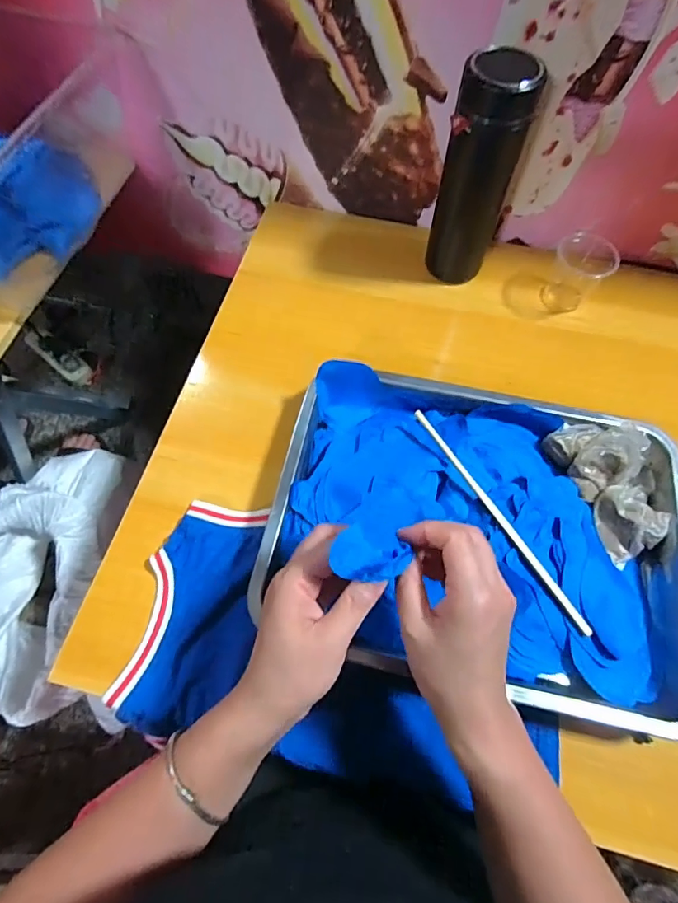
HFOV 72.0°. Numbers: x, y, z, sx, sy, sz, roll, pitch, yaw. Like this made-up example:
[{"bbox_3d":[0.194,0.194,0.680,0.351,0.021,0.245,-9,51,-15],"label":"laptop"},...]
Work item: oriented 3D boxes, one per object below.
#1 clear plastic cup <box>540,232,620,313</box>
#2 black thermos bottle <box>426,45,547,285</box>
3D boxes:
[{"bbox_3d":[0.274,-0.205,0.541,0.066,0.065,0.057,34,70,13],"label":"clear plastic cup"},{"bbox_3d":[0.143,-0.284,0.496,0.074,0.210,0.059,15,66,6],"label":"black thermos bottle"}]

